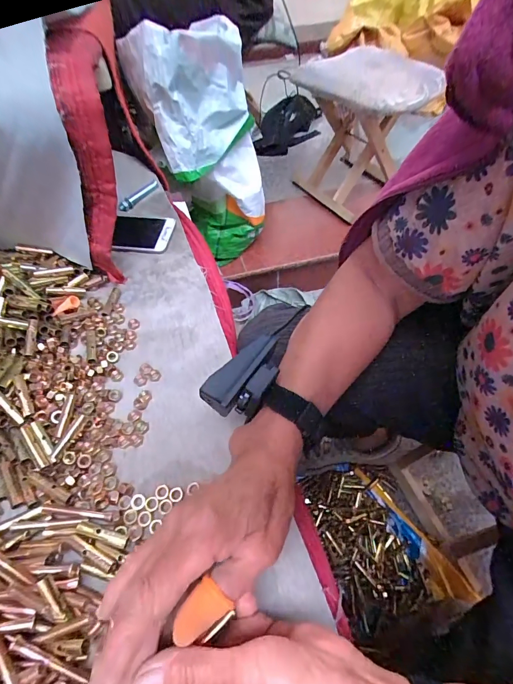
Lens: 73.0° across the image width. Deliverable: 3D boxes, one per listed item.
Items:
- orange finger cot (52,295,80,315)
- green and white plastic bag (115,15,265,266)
[{"bbox_3d":[-0.228,-0.044,0.413,0.033,0.011,0.015,-34,60,-21],"label":"orange finger cot"},{"bbox_3d":[-0.106,-0.409,0.759,0.221,0.436,0.197,-19,55,-12],"label":"green and white plastic bag"}]

